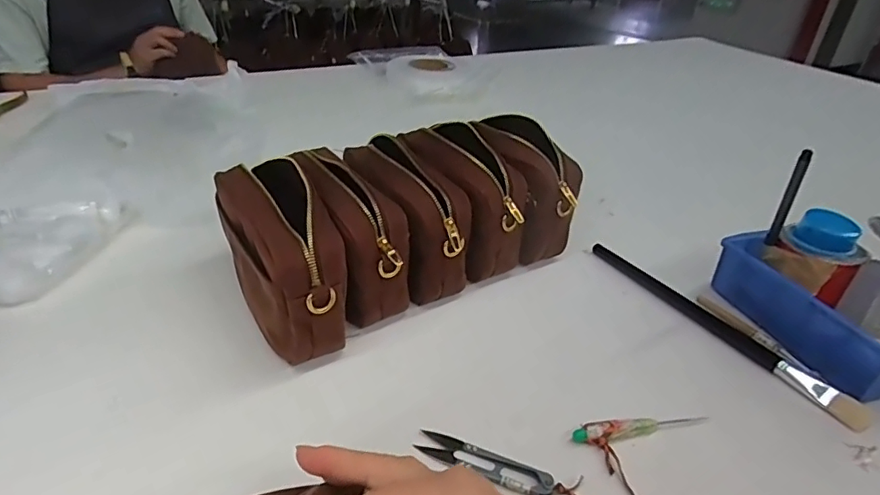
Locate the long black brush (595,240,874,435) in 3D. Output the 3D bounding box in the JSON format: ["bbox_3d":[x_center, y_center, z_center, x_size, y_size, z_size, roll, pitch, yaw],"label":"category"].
[{"bbox_3d":[0.272,0.067,0.541,0.026,0.014,0.298,-15,38,-28],"label":"long black brush"}]

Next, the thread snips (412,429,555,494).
[{"bbox_3d":[0.032,0.155,0.387,0.100,0.009,0.024,17,35,18],"label":"thread snips"}]

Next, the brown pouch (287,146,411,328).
[{"bbox_3d":[-0.086,-0.017,0.516,0.065,0.116,0.158,-16,38,-28],"label":"brown pouch"}]

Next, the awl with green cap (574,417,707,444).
[{"bbox_3d":[0.157,0.140,0.419,0.107,0.009,0.016,-5,34,-15],"label":"awl with green cap"}]

